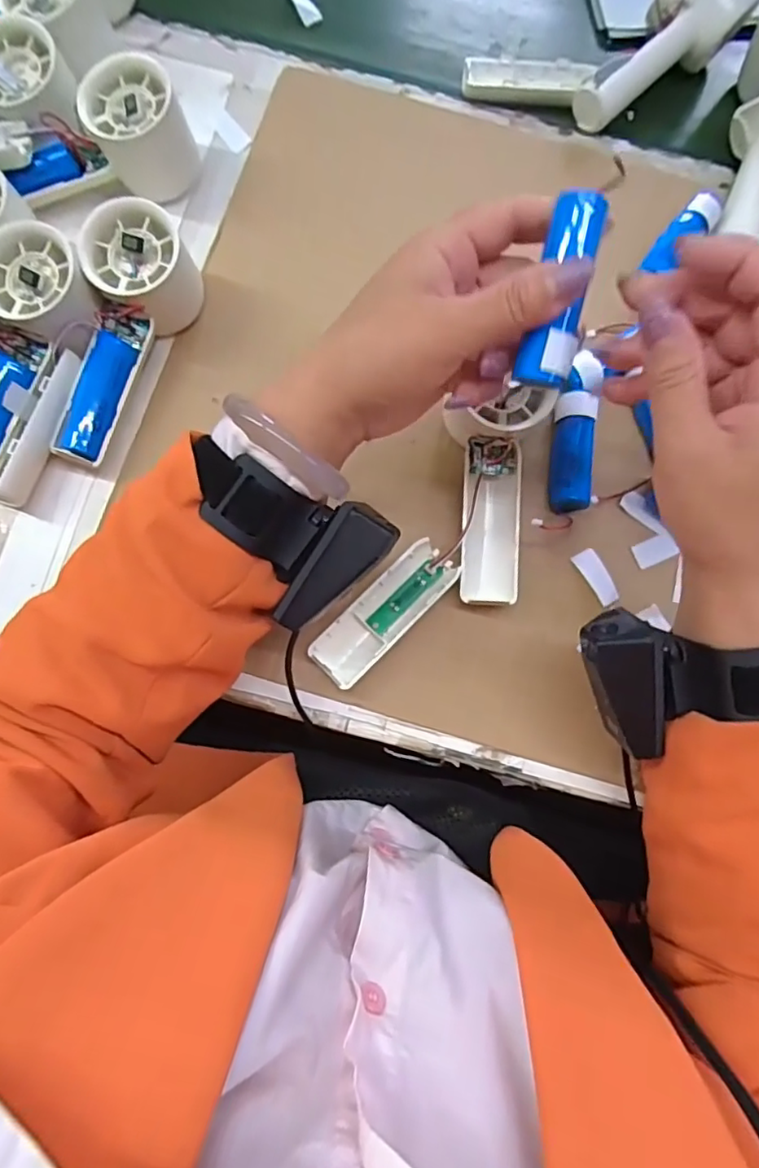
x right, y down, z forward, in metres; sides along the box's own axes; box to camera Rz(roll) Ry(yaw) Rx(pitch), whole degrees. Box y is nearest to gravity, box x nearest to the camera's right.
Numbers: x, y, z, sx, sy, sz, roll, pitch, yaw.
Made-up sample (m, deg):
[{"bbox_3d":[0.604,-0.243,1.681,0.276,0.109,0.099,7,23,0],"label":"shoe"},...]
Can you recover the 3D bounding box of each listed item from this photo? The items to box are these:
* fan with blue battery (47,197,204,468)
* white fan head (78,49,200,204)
[{"bbox_3d":[-0.159,-0.149,0.345,0.054,0.057,0.141,25,80,2],"label":"fan with blue battery"},{"bbox_3d":[-0.150,-0.285,0.370,0.057,0.057,0.055,1,80,-3],"label":"white fan head"}]

